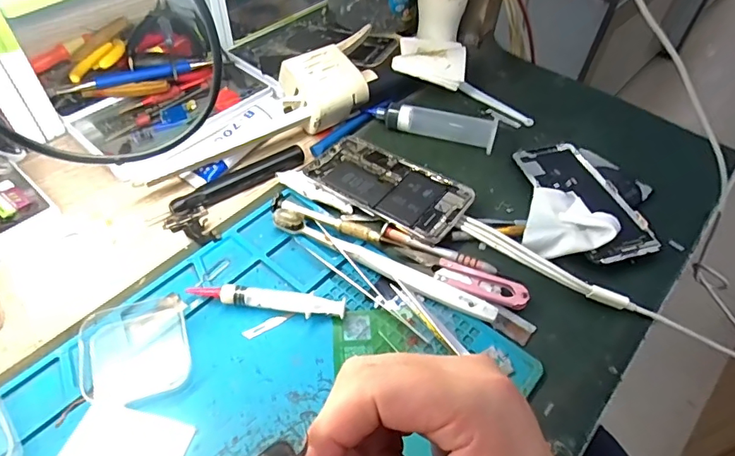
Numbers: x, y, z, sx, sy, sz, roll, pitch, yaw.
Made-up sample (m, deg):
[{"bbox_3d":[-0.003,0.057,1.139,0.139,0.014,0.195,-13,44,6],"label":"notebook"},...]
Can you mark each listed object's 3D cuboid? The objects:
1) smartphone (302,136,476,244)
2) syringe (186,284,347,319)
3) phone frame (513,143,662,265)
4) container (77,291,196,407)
[{"bbox_3d":[0.017,-0.040,0.428,0.142,0.011,0.067,34,56,22],"label":"smartphone"},{"bbox_3d":[-0.071,0.051,0.347,0.111,0.013,0.014,7,50,1],"label":"syringe"},{"bbox_3d":[0.189,-0.030,0.427,0.066,0.014,0.139,-10,48,-15],"label":"phone frame"},{"bbox_3d":[-0.151,0.075,0.319,0.061,0.016,0.068,-13,53,-15],"label":"container"}]

